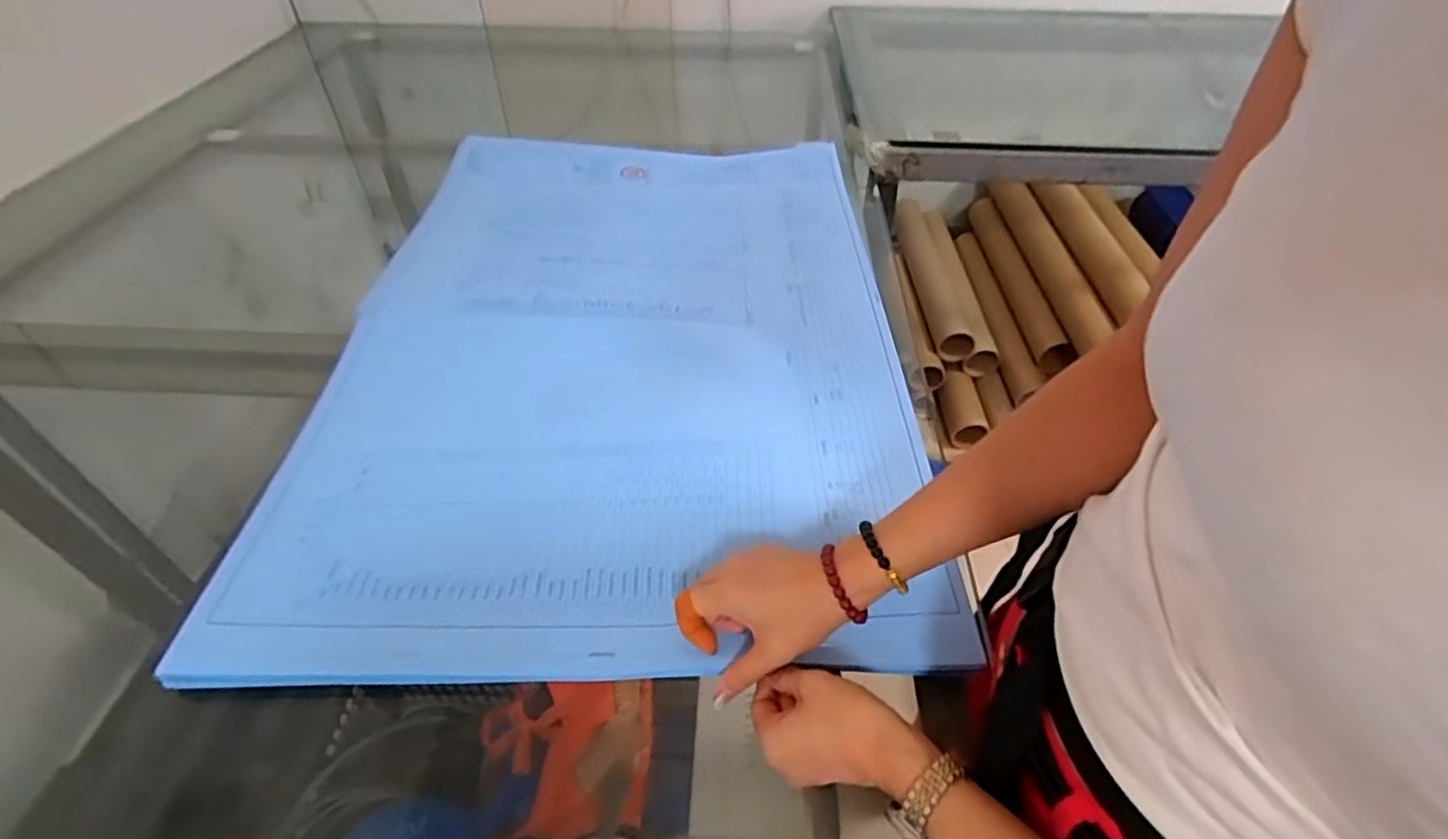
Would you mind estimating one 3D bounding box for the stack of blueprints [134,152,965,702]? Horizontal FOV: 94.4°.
[{"bbox_3d":[-0.119,-0.131,0.801,0.606,0.034,0.896,-1,46,1],"label":"stack of blueprints"}]

